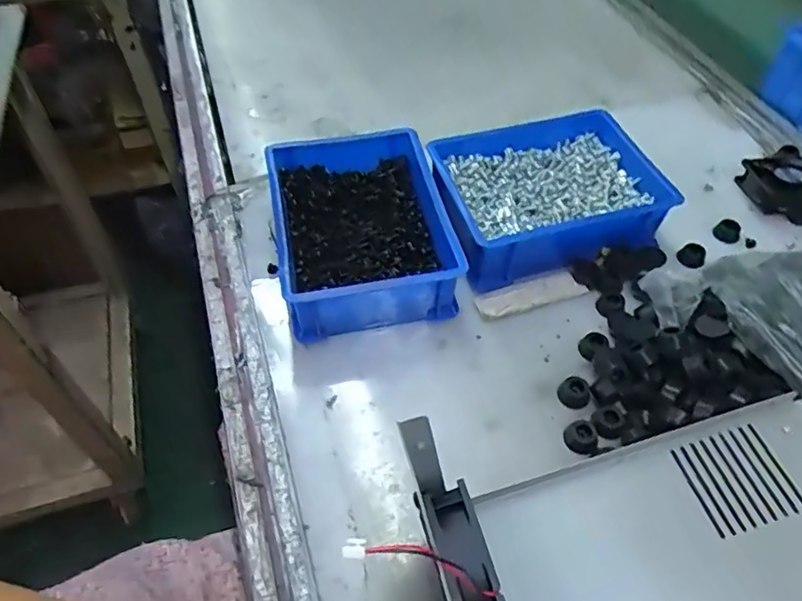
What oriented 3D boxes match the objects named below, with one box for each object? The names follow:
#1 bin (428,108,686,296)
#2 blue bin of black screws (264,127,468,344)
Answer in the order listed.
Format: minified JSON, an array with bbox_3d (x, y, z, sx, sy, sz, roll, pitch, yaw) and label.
[{"bbox_3d":[0.136,-0.102,0.559,0.201,0.063,0.154,-13,53,-10],"label":"bin"},{"bbox_3d":[-0.036,-0.066,0.532,0.146,0.071,0.194,-9,53,-7],"label":"blue bin of black screws"}]

